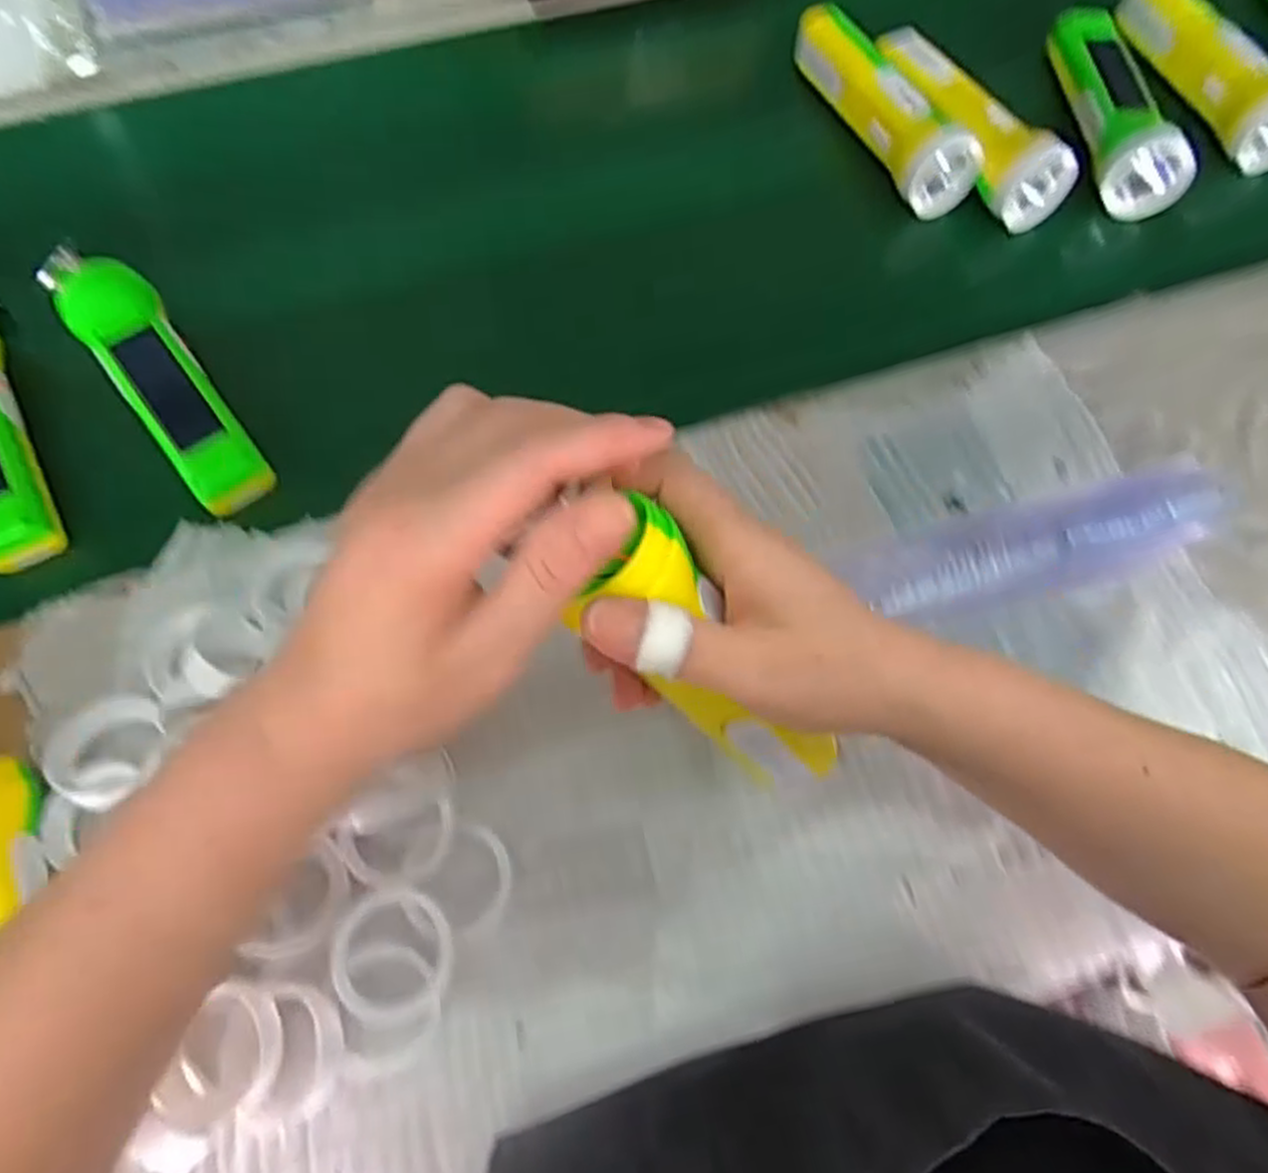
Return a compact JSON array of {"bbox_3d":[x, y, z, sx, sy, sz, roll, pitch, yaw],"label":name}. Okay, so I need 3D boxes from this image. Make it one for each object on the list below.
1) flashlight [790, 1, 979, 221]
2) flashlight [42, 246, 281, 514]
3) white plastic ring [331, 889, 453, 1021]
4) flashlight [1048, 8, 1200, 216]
[{"bbox_3d":[0.167,-0.321,0.523,0.041,0.047,0.154,-28,72,-13],"label":"flashlight"},{"bbox_3d":[-0.277,-0.124,0.459,0.047,0.046,0.180,-37,74,-15],"label":"flashlight"},{"bbox_3d":[-0.106,0.161,0.344,0.051,0.007,0.051,-1,68,1],"label":"white plastic ring"},{"bbox_3d":[0.324,-0.319,0.525,0.046,0.043,0.154,-9,69,-6],"label":"flashlight"}]

